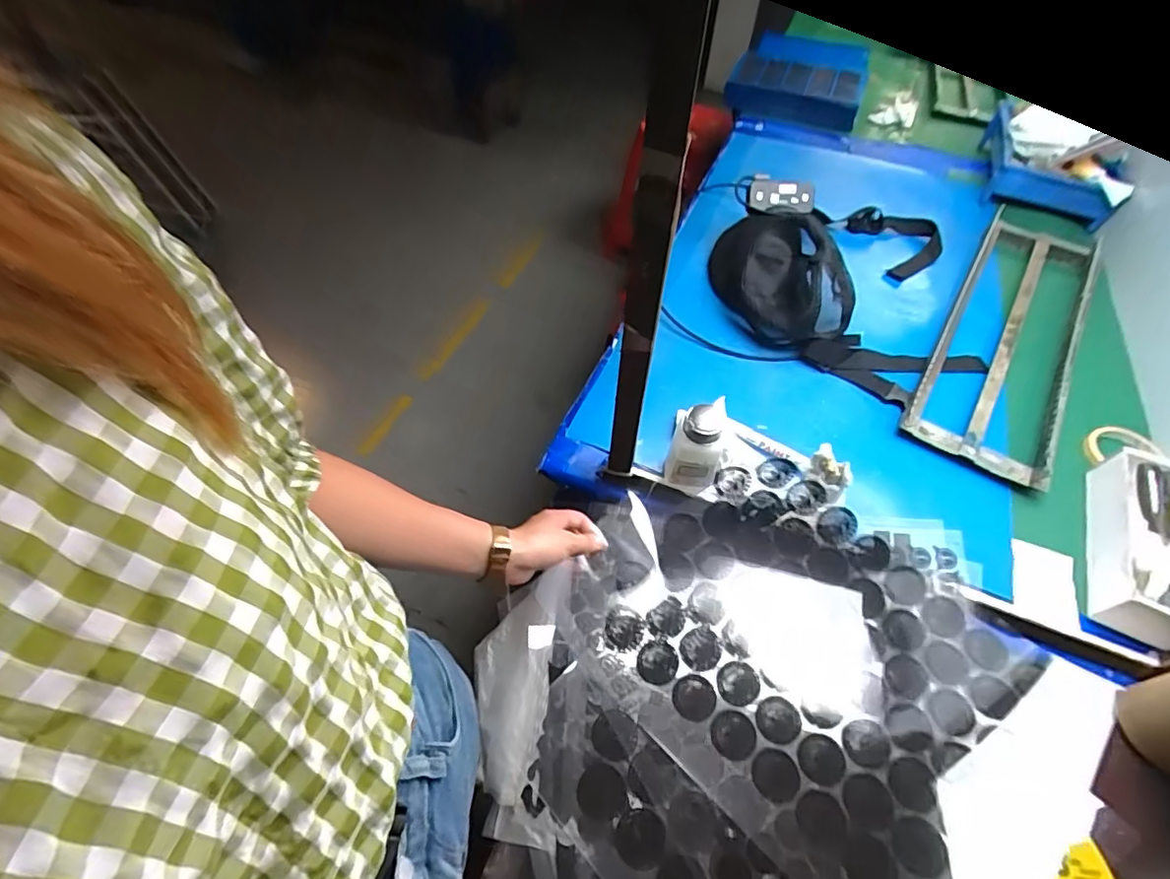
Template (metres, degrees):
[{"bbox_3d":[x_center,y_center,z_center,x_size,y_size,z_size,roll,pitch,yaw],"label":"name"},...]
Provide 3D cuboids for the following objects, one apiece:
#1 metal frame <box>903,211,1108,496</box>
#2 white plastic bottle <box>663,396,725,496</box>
[{"bbox_3d":[0.655,-0.178,0.839,0.177,0.053,0.612,30,57,20],"label":"metal frame"},{"bbox_3d":[0.122,0.013,0.615,0.057,0.119,0.046,9,52,6],"label":"white plastic bottle"}]

